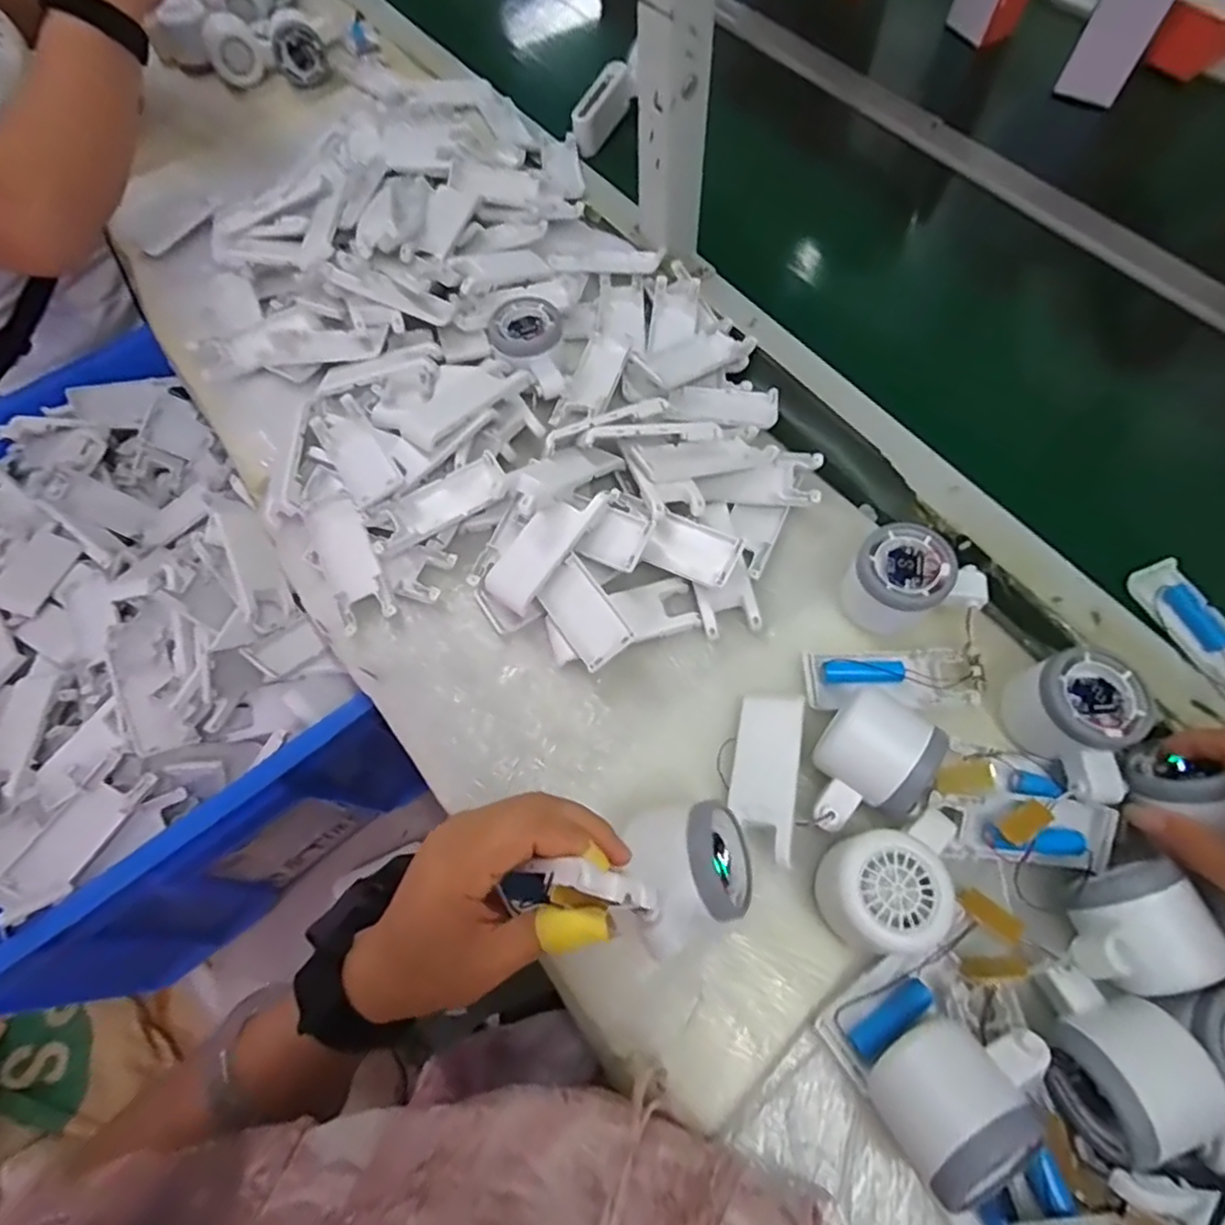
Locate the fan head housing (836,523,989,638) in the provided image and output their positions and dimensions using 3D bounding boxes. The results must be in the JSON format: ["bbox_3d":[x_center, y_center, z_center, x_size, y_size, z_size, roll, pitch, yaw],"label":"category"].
[{"bbox_3d":[0.194,-0.014,0.417,0.081,0.051,0.064,31,70,16],"label":"fan head housing"}]

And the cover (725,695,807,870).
[{"bbox_3d":[0.092,0.096,0.380,0.041,0.012,0.094,-1,58,32],"label":"cover"}]

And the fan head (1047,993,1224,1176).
[{"bbox_3d":[0.249,0.222,0.310,0.055,0.051,0.057,-17,65,-6],"label":"fan head"}]

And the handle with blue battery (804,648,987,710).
[{"bbox_3d":[0.181,0.042,0.410,0.111,0.015,0.037,-2,65,2],"label":"handle with blue battery"}]

